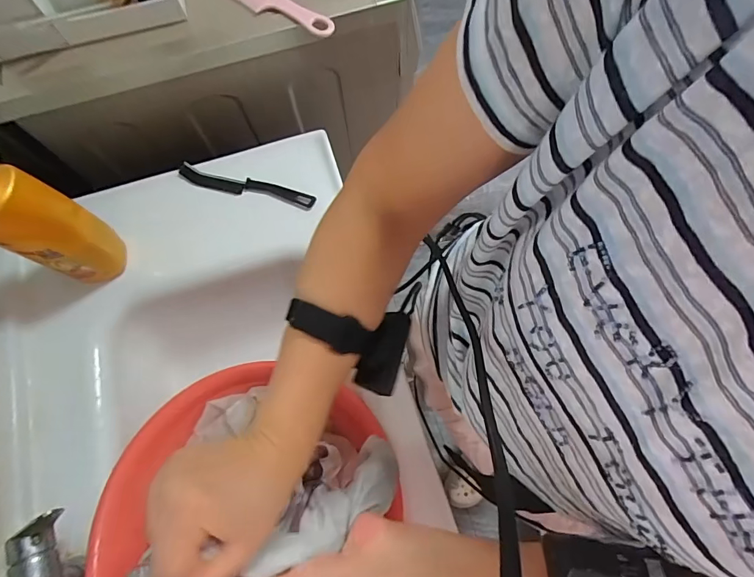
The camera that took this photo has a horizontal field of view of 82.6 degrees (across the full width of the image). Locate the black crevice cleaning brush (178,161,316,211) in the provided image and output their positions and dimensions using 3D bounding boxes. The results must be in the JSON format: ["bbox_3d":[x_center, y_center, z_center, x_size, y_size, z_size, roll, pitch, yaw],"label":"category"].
[{"bbox_3d":[-0.191,-0.145,0.631,0.205,0.022,0.026,14,73,5],"label":"black crevice cleaning brush"}]

